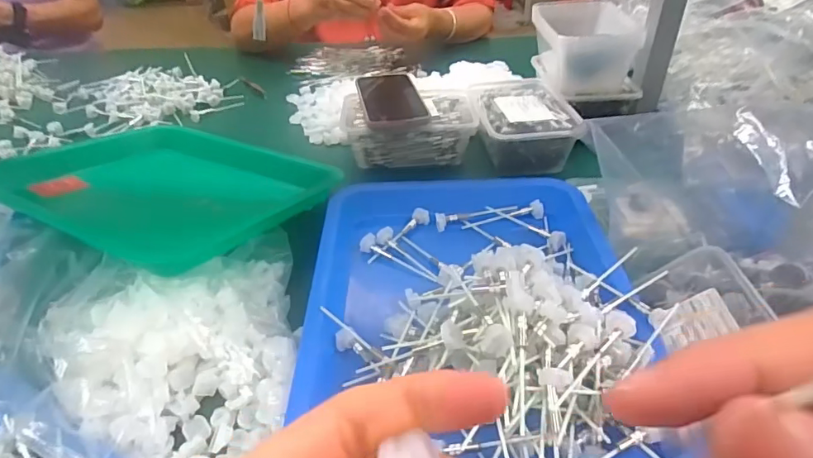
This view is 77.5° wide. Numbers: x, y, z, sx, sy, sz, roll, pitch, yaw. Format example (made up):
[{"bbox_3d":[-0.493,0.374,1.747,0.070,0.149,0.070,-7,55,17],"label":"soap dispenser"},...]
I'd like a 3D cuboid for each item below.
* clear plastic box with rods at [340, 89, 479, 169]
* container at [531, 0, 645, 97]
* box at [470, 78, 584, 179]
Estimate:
[{"bbox_3d":[0.003,-0.132,0.668,0.169,0.066,0.108,-1,37,1],"label":"clear plastic box with rods"},{"bbox_3d":[0.248,-0.253,0.708,0.121,0.077,0.152,2,37,4],"label":"container"},{"bbox_3d":[0.147,-0.139,0.675,0.118,0.066,0.172,-3,37,-1],"label":"box"}]

